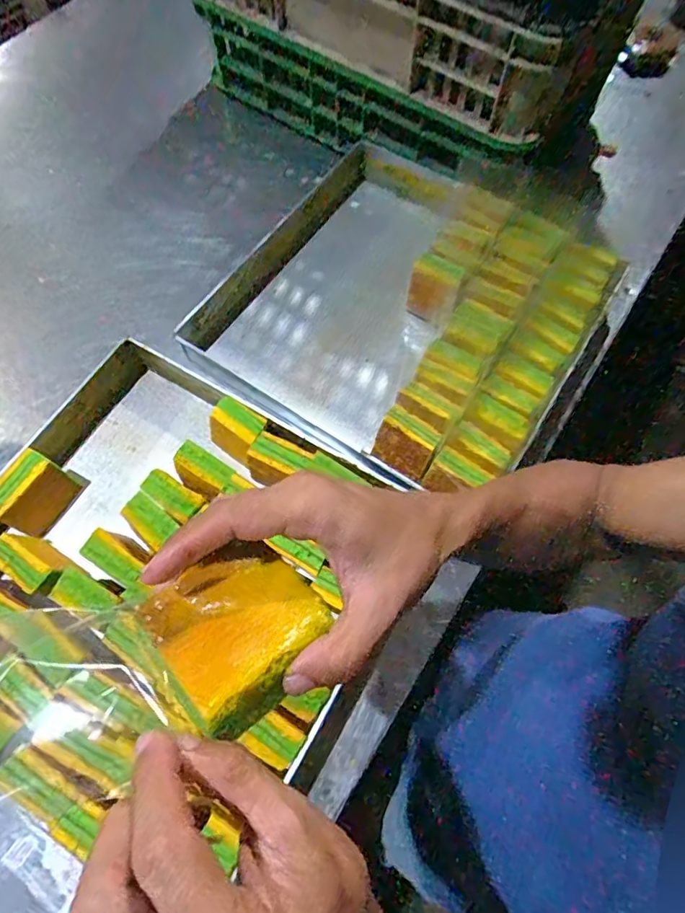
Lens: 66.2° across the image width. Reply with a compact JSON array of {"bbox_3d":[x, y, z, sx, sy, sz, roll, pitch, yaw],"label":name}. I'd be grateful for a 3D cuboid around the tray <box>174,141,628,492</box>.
[{"bbox_3d":[0.082,-0.206,0.727,0.475,0.112,0.447,33,70,14],"label":"tray"}]

